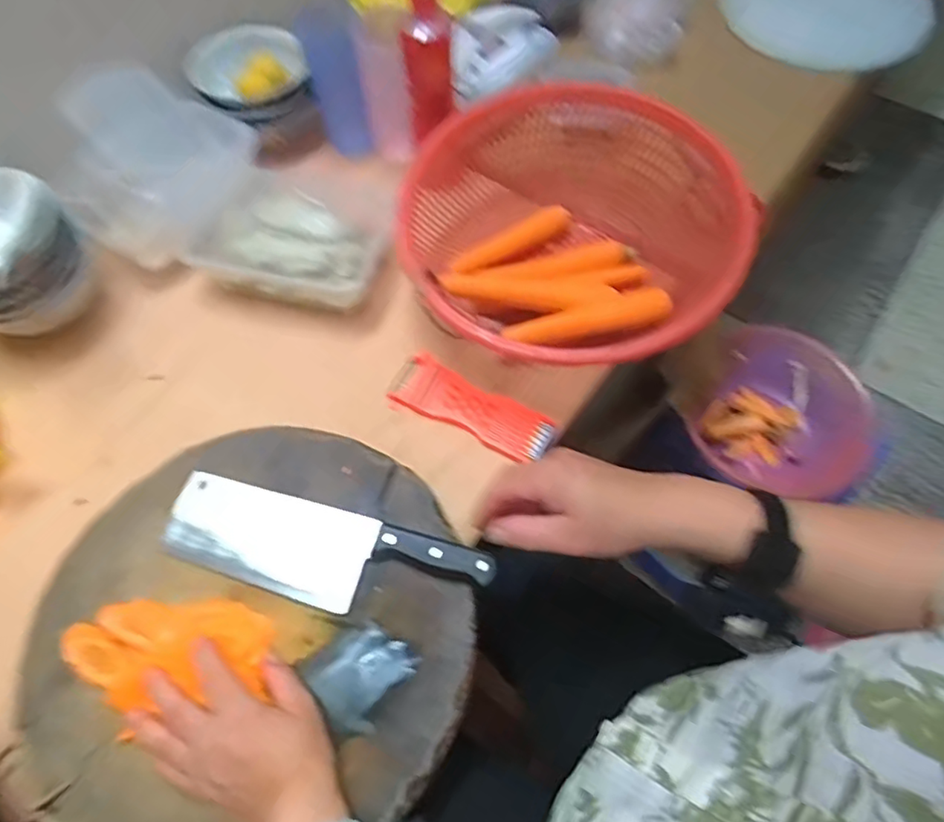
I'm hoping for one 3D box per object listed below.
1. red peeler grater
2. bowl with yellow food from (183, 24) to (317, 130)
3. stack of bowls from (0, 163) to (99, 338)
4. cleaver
[{"bbox_3d":[-0.002,-0.003,0.614,0.175,0.010,0.062,28,66,15],"label":"red peeler grater"},{"bbox_3d":[-0.276,-0.414,0.738,0.132,0.070,0.112,-24,64,-11],"label":"bowl with yellow food"},{"bbox_3d":[-0.487,-0.146,0.630,0.117,0.157,0.135,1,62,2],"label":"stack of bowls"},{"bbox_3d":[-0.130,0.122,0.507,0.284,0.016,0.081,15,63,9],"label":"cleaver"}]

